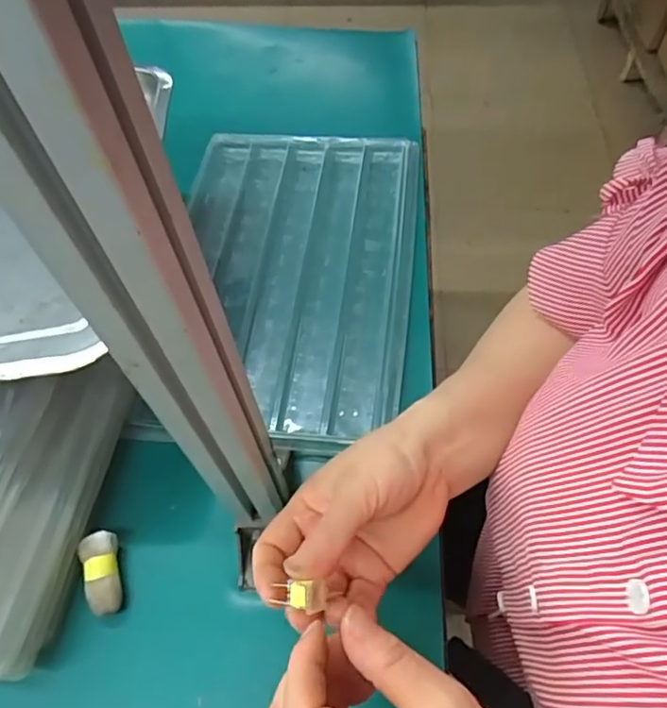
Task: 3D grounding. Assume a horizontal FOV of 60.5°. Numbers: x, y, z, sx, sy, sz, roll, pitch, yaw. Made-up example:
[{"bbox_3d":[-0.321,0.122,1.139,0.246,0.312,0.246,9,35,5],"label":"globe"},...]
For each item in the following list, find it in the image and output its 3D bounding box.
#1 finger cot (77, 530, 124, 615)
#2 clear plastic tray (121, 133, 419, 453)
[{"bbox_3d":[-0.148,0.143,0.370,0.021,0.025,0.049,-17,60,-7],"label":"finger cot"},{"bbox_3d":[-0.038,-0.071,0.498,0.207,0.022,0.318,5,60,6],"label":"clear plastic tray"}]

